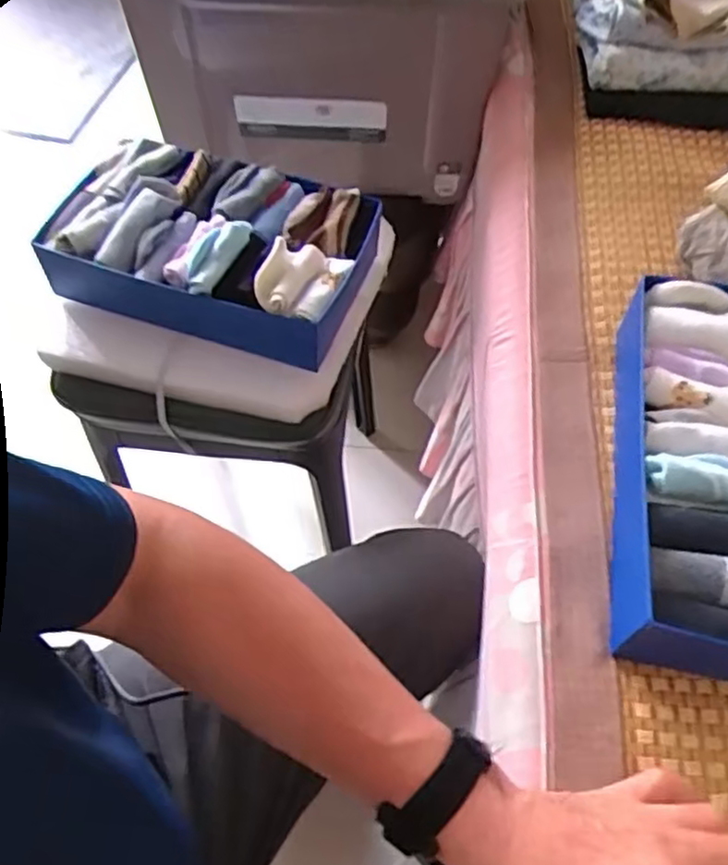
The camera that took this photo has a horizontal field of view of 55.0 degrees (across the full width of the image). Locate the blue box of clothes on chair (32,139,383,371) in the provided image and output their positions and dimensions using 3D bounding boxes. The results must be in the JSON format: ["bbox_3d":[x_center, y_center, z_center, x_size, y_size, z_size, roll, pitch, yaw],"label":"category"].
[{"bbox_3d":[-0.154,-0.196,0.721,0.299,0.095,0.182,17,58,10],"label":"blue box of clothes on chair"}]

